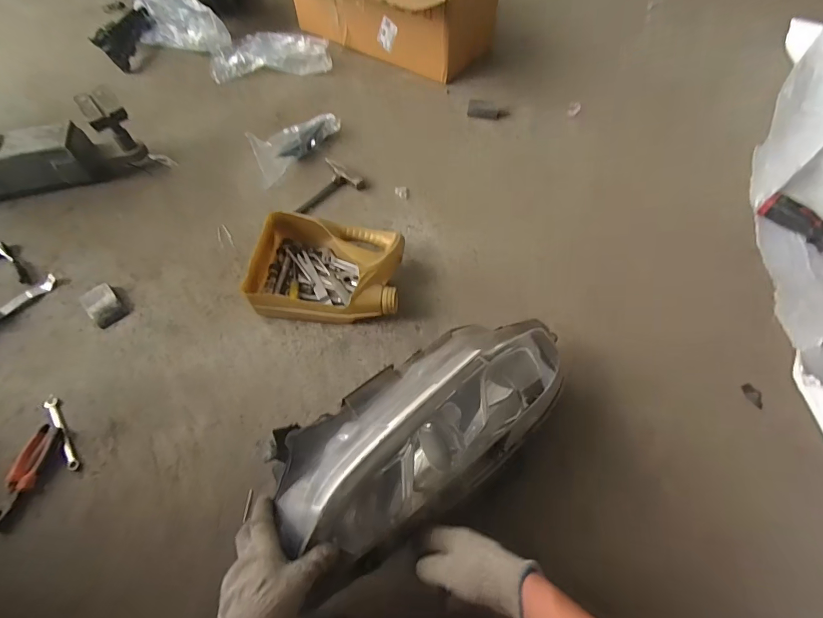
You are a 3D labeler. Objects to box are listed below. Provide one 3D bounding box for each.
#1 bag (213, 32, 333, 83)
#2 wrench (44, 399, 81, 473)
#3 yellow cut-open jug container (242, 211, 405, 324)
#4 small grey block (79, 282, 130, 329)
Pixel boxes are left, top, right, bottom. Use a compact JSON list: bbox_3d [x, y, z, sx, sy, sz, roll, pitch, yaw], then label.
[{"bbox_3d":[-0.446,-0.812,1.310,0.379,0.047,0.210,2,60,4],"label":"bag"},{"bbox_3d":[-0.605,0.214,0.716,0.021,0.012,0.155,-36,64,-17],"label":"wrench"},{"bbox_3d":[-0.169,-0.073,0.834,0.288,0.085,0.218,7,60,7],"label":"yellow cut-open jug container"},{"bbox_3d":[-0.629,-0.007,0.842,0.054,0.024,0.098,-41,66,-19],"label":"small grey block"}]

